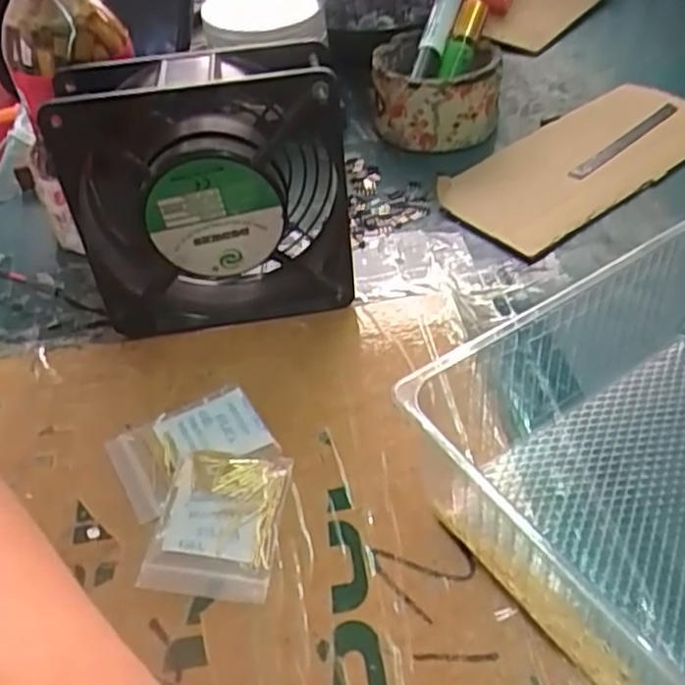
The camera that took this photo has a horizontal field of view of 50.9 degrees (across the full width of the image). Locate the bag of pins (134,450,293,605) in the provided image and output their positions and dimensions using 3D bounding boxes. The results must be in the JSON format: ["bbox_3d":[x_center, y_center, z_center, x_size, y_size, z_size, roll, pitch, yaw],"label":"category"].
[{"bbox_3d":[-0.047,0.067,0.274,0.045,0.007,0.058,2,45,8],"label":"bag of pins"}]

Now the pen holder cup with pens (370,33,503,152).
[{"bbox_3d":[0.059,-0.164,0.470,0.085,0.048,0.071,8,46,14],"label":"pen holder cup with pens"}]

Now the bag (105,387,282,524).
[{"bbox_3d":[-0.063,0.043,0.302,0.062,0.005,0.047,-26,48,-20],"label":"bag"}]

